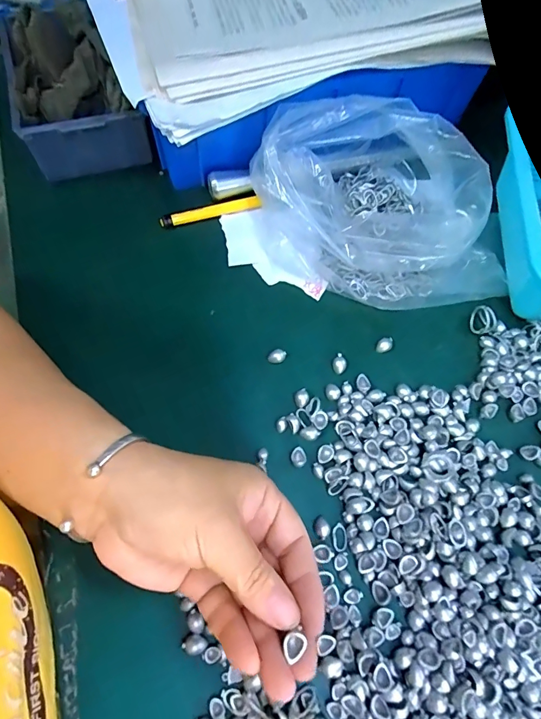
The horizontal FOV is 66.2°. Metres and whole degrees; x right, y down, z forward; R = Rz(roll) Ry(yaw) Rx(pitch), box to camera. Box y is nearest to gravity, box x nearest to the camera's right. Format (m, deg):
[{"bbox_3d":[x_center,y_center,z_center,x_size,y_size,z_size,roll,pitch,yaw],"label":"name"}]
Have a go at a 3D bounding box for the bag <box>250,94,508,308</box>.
[{"bbox_3d":[0.088,-0.110,0.307,0.162,0.075,0.158,-25,71,-12],"label":"bag"}]

